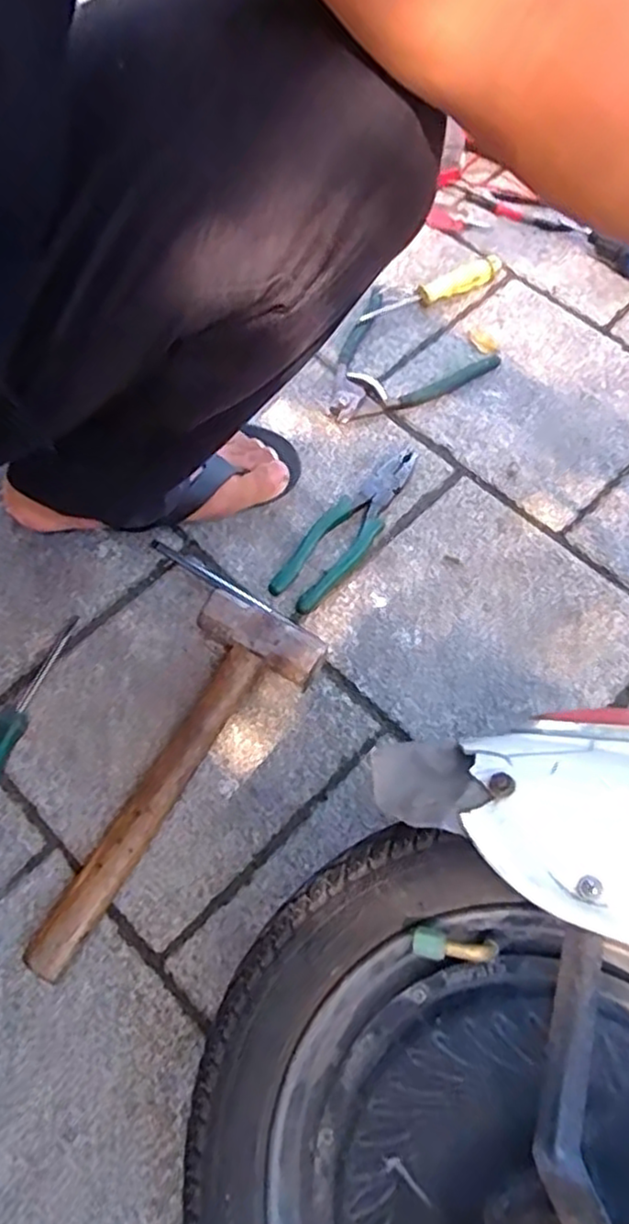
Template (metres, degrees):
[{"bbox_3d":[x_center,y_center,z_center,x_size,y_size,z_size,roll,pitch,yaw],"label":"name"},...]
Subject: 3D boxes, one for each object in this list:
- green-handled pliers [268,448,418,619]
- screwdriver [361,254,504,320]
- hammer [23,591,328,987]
[{"bbox_3d":[0.036,-0.083,0.669,0.052,0.013,0.200,36,70,16],"label":"green-handled pliers"},{"bbox_3d":[0.136,-0.357,0.790,0.173,0.027,0.025,-22,66,-10],"label":"screwdriver"},{"bbox_3d":[-0.111,0.135,0.558,0.106,0.042,0.307,26,67,12],"label":"hammer"}]

